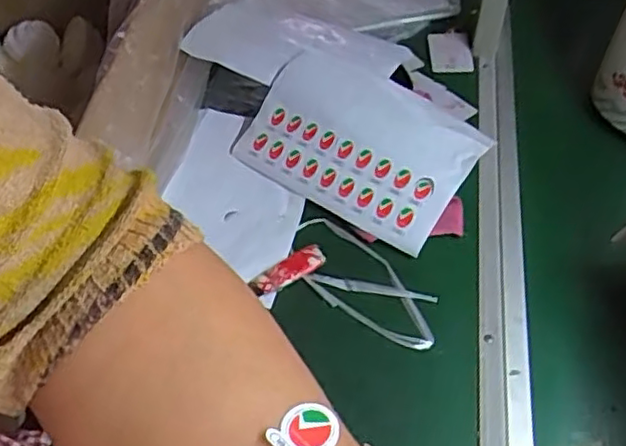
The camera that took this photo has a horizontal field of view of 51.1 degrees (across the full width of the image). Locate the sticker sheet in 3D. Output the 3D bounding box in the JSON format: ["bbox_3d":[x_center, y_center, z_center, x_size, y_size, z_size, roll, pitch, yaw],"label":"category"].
[{"bbox_3d":[0.049,-0.085,0.674,0.231,0.057,0.172,30,57,23],"label":"sticker sheet"}]

